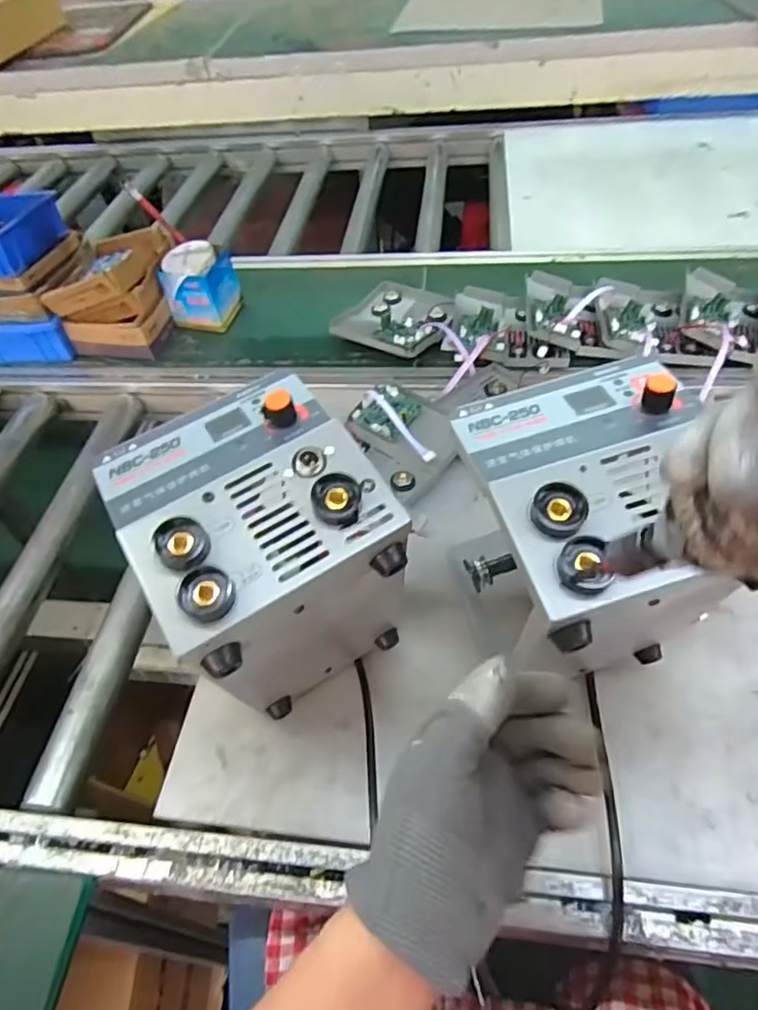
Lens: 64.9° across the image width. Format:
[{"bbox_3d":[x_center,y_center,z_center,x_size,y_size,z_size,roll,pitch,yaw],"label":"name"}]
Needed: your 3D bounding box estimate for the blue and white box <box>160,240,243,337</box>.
[{"bbox_3d":[-0.293,-0.360,0.991,0.096,0.119,0.091,8,51,12],"label":"blue and white box"}]

